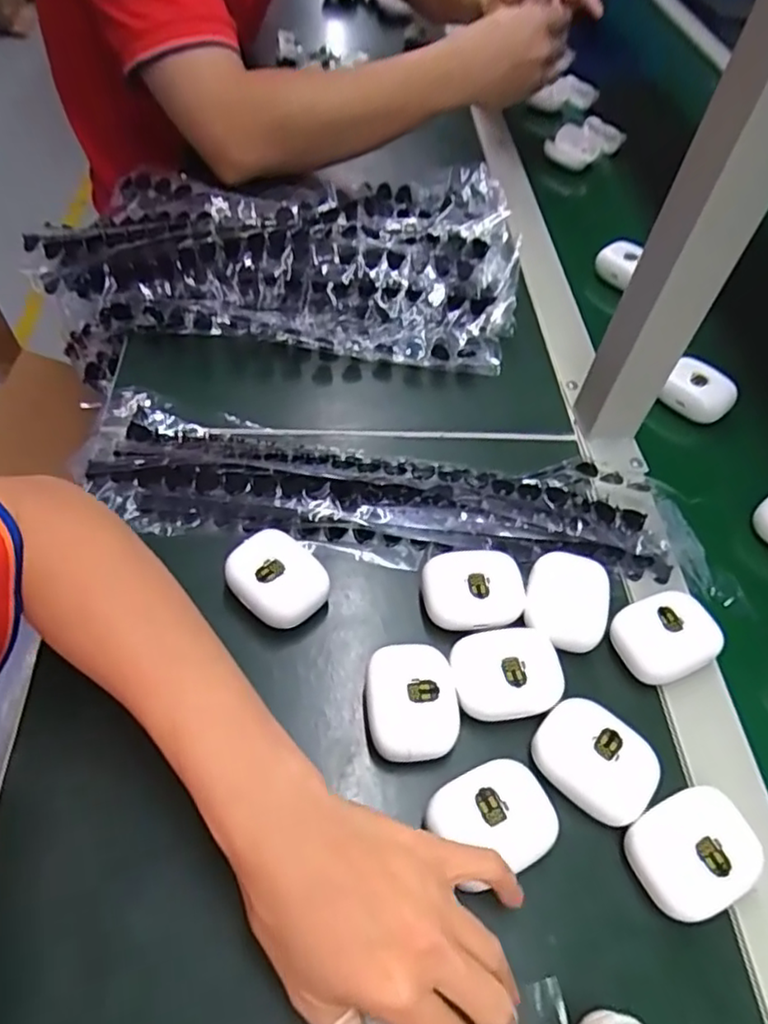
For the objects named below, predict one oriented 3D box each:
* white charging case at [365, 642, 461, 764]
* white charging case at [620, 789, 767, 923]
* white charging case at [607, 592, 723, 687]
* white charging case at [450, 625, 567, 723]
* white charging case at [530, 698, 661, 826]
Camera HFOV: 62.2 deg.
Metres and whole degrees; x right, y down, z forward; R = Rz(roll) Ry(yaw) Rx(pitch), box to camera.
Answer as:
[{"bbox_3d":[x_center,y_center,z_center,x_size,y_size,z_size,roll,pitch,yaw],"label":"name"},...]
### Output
[{"bbox_3d":[0.014,0.101,0.338,0.046,0.026,0.059,-5,55,-6],"label":"white charging case"},{"bbox_3d":[0.147,0.162,0.303,0.054,0.024,0.046,-22,58,-18],"label":"white charging case"},{"bbox_3d":[0.163,0.073,0.370,0.054,0.022,0.046,-21,58,-17],"label":"white charging case"},{"bbox_3d":[0.067,0.088,0.348,0.058,0.019,0.047,-6,55,-8],"label":"white charging case"},{"bbox_3d":[0.108,0.127,0.326,0.059,0.021,0.045,38,61,22],"label":"white charging case"}]

